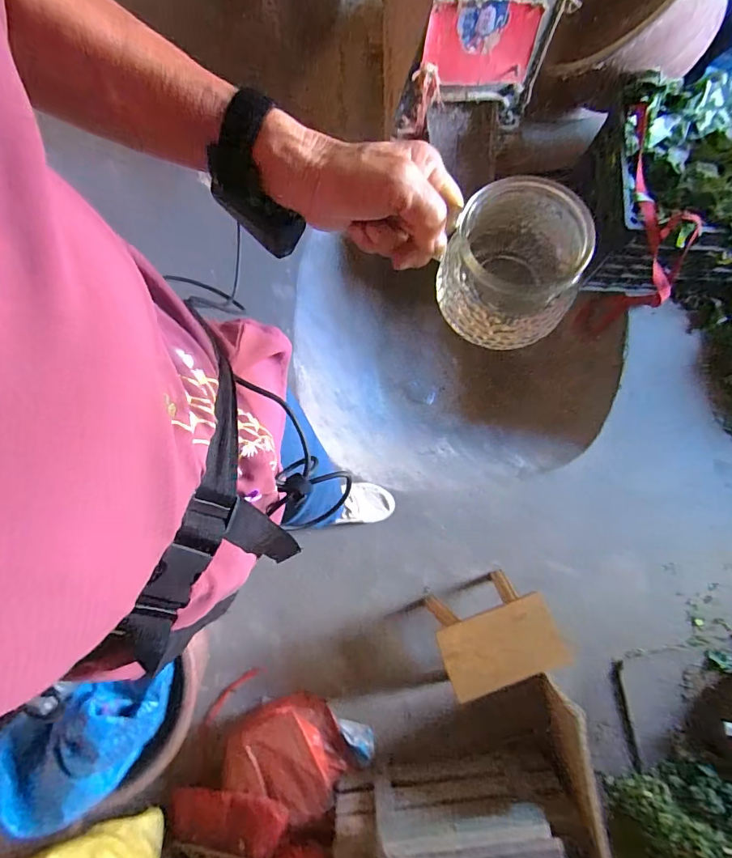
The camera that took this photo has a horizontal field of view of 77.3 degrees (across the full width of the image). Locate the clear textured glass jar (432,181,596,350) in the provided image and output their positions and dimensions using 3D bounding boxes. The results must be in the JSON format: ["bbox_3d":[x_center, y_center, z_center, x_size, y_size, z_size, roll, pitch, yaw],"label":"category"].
[{"bbox_3d":[0.094,-0.109,0.299,0.083,0.068,0.091,0,78,-1],"label":"clear textured glass jar"}]

